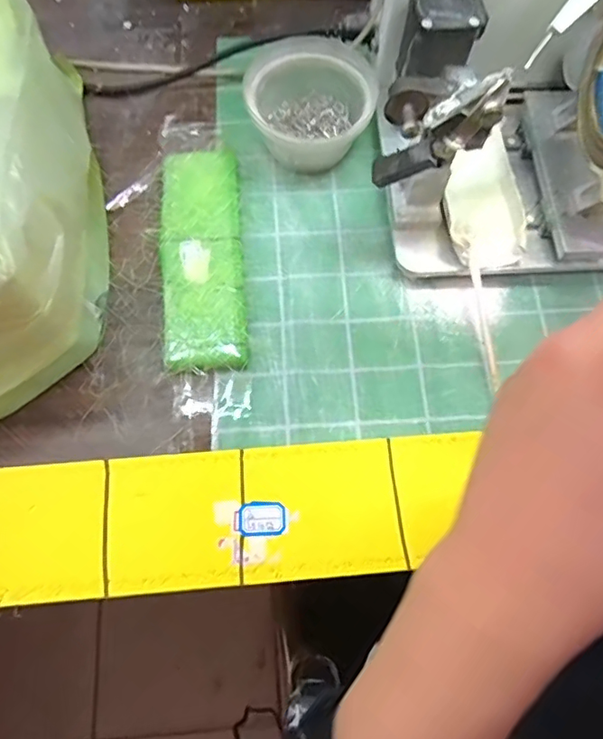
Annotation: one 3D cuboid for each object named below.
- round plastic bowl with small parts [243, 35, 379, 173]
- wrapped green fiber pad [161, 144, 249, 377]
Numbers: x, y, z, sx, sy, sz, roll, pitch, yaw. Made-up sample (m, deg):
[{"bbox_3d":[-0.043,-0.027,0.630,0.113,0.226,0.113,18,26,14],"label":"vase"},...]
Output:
[{"bbox_3d":[0.006,-0.203,0.421,0.095,0.054,0.099,1,69,-1],"label":"round plastic bowl with small parts"},{"bbox_3d":[-0.074,-0.086,0.397,0.057,0.014,0.184,-4,69,-3],"label":"wrapped green fiber pad"}]

